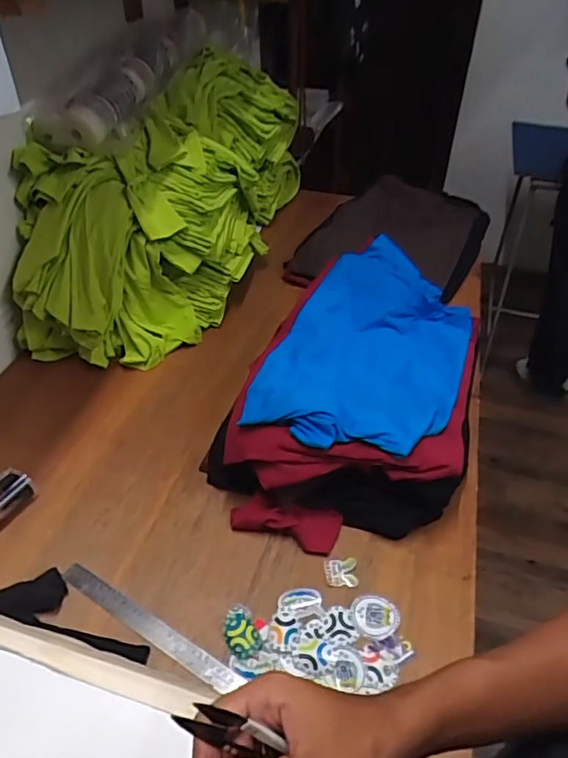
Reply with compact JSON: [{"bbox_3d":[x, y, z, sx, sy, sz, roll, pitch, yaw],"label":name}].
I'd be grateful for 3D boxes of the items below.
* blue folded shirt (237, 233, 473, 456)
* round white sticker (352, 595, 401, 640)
[{"bbox_3d":[0.149,-0.044,0.958,0.304,0.108,0.493,16,43,15],"label":"blue folded shirt"},{"bbox_3d":[0.122,0.316,0.746,0.063,0.005,0.056,4,41,1],"label":"round white sticker"}]

